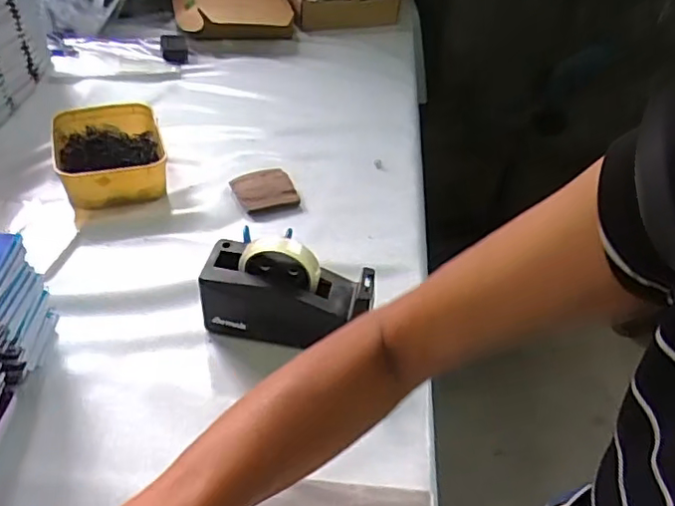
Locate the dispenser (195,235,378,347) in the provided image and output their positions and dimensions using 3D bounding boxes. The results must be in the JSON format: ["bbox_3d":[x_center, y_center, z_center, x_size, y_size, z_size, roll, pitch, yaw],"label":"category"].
[{"bbox_3d":[-0.057,0.046,0.681,0.193,0.116,0.074,10,40,9],"label":"dispenser"}]

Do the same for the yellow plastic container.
[{"bbox_3d":[-0.365,-0.158,0.929,0.160,0.069,0.202,-12,42,-17],"label":"yellow plastic container"}]

